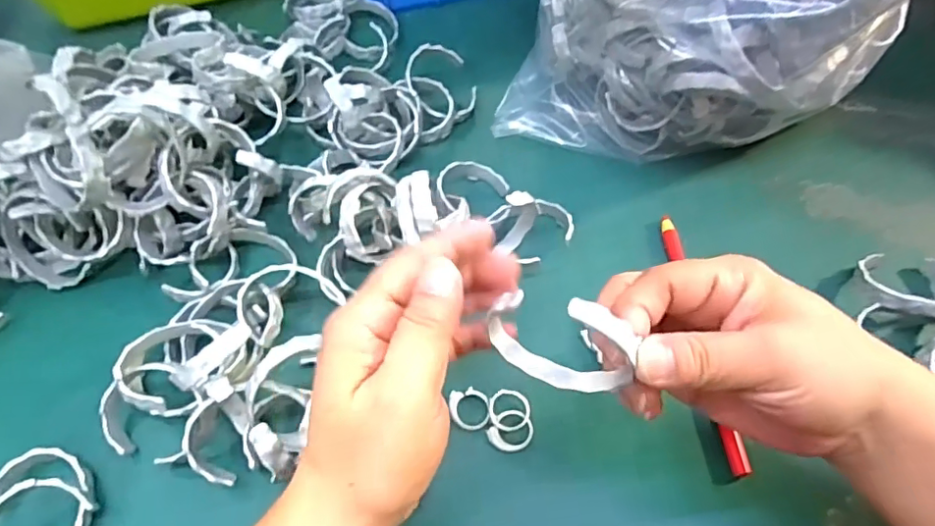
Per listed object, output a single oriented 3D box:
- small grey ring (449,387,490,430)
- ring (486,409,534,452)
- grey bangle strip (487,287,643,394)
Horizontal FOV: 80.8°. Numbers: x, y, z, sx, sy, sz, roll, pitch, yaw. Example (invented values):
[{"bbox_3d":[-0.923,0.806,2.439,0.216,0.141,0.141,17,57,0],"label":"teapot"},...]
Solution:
[{"bbox_3d":[0.002,0.080,0.302,0.021,0.004,0.024,-7,58,-4],"label":"small grey ring"},{"bbox_3d":[0.024,0.091,0.297,0.021,0.004,0.024,36,65,20],"label":"ring"},{"bbox_3d":[0.037,0.034,0.225,0.061,0.058,0.015,21,61,13],"label":"grey bangle strip"}]

